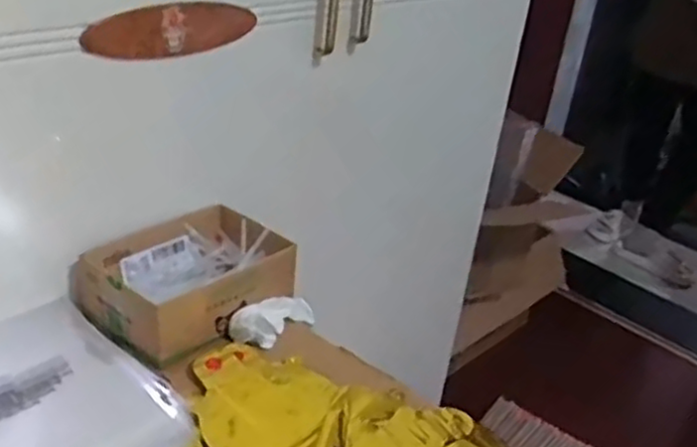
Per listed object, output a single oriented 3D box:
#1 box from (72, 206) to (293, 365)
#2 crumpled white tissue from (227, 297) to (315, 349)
[{"bbox_3d":[-0.166,0.054,0.763,0.145,0.059,0.190,26,34,31],"label":"box"},{"bbox_3d":[-0.072,0.095,0.751,0.047,0.030,0.112,21,17,25],"label":"crumpled white tissue"}]

